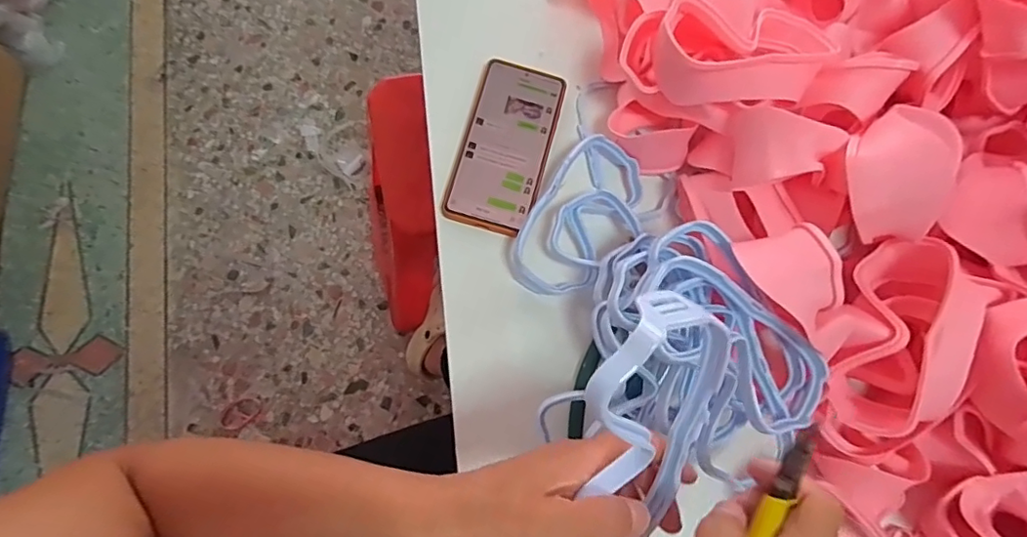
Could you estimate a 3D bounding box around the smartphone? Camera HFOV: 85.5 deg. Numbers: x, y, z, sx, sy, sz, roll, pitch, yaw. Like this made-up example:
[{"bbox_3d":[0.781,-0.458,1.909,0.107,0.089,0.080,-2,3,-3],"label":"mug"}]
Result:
[{"bbox_3d":[-0.006,-0.111,0.497,0.076,0.014,0.162,17,73,-3],"label":"smartphone"}]

